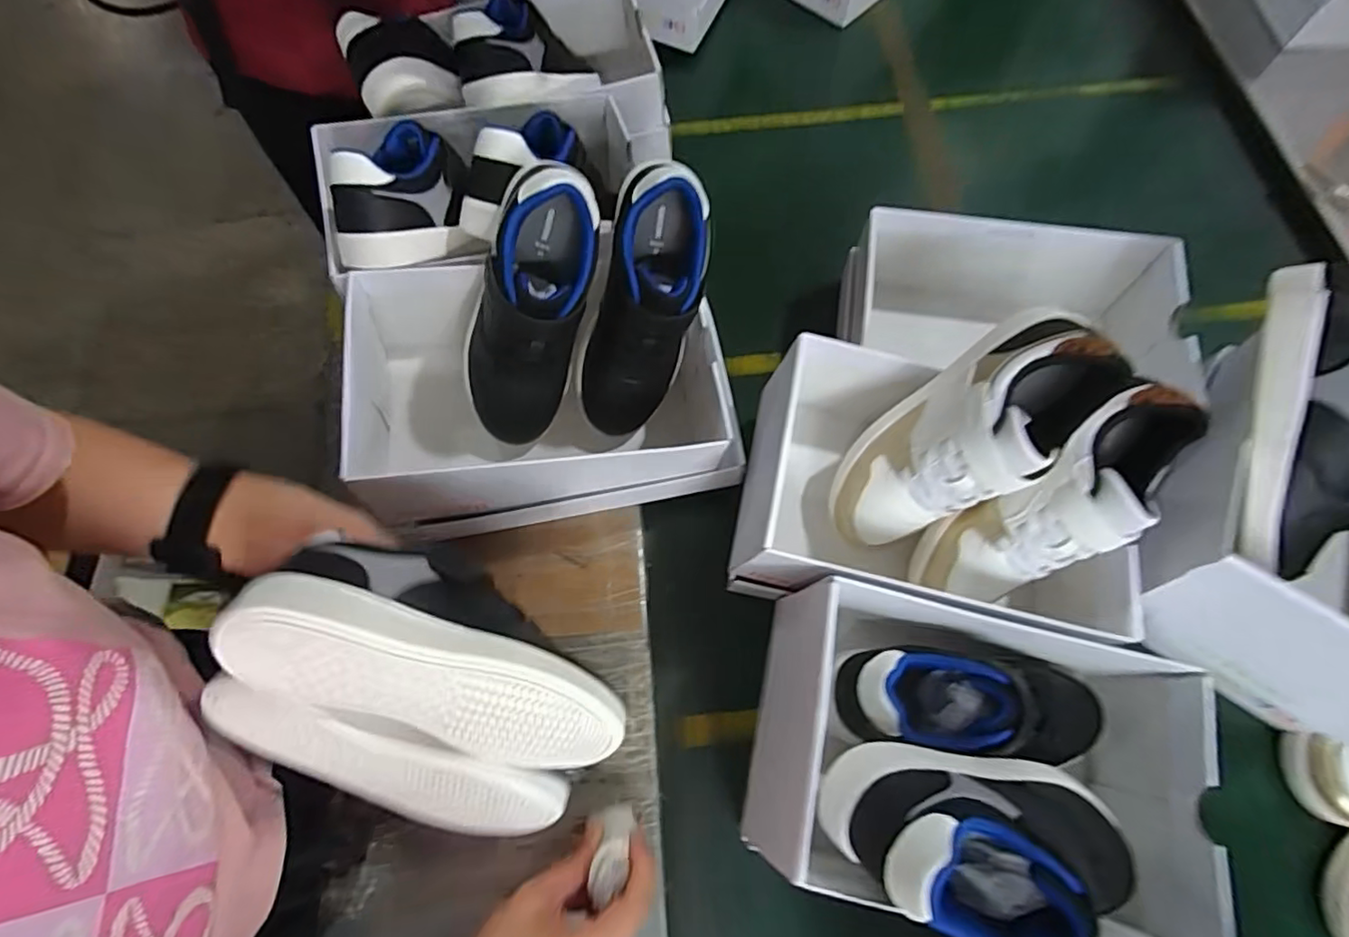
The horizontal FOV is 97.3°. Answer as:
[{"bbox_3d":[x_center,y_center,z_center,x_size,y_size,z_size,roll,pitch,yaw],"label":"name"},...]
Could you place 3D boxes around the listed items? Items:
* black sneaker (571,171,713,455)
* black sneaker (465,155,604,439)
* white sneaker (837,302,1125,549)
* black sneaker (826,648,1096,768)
[{"bbox_3d":[-0.024,-0.124,0.489,0.082,0.214,0.082,26,27,12],"label":"black sneaker"},{"bbox_3d":[-0.116,-0.111,0.469,0.085,0.079,0.209,24,115,11],"label":"black sneaker"},{"bbox_3d":[0.218,-0.019,0.458,0.230,0.098,0.107,-42,69,24],"label":"white sneaker"},{"bbox_3d":[0.234,0.175,0.444,0.220,0.094,0.070,11,68,-14],"label":"black sneaker"}]

